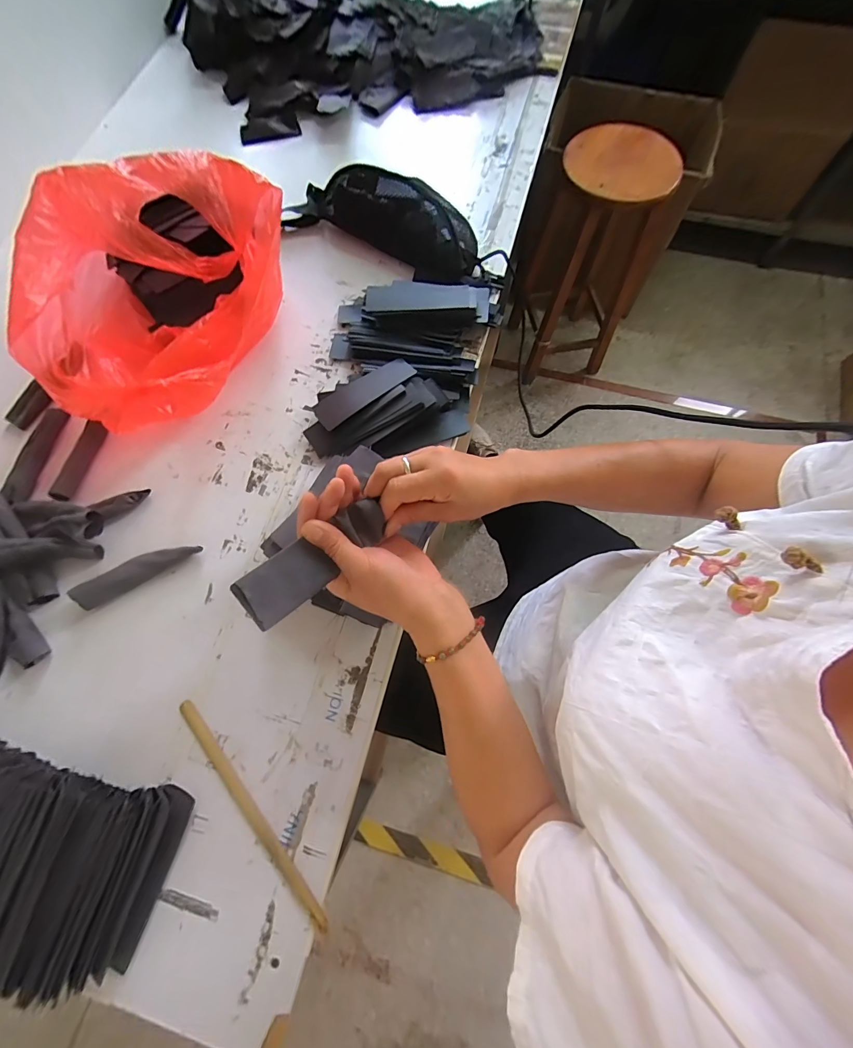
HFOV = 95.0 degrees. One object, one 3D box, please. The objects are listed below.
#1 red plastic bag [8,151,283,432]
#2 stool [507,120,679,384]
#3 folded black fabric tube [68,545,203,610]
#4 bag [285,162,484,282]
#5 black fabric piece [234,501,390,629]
[{"bbox_3d":[-0.397,-0.314,0.526,0.315,0.182,0.342,25,73,8],"label":"red plastic bag"},{"bbox_3d":[0.511,-0.796,1.242,0.342,0.672,0.302,1,71,1],"label":"stool"},{"bbox_3d":[-0.354,0.058,0.481,0.146,0.024,0.029,-27,73,-8],"label":"folded black fabric tube"},{"bbox_3d":[-0.071,-0.509,0.642,0.336,0.088,0.122,18,72,6],"label":"bag"},{"bbox_3d":[-0.089,0.028,0.318,0.128,0.012,0.044,-38,96,-20],"label":"black fabric piece"}]

